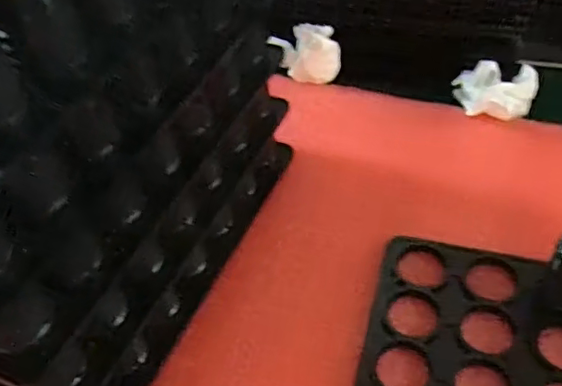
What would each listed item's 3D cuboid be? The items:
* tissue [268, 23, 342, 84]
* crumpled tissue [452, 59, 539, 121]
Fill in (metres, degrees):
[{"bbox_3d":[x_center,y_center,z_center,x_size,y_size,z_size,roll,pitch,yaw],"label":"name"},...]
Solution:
[{"bbox_3d":[0.016,-0.091,0.385,0.043,0.033,0.027,-6,47,0],"label":"tissue"},{"bbox_3d":[0.131,-0.065,0.362,0.044,0.022,0.051,34,58,31],"label":"crumpled tissue"}]

